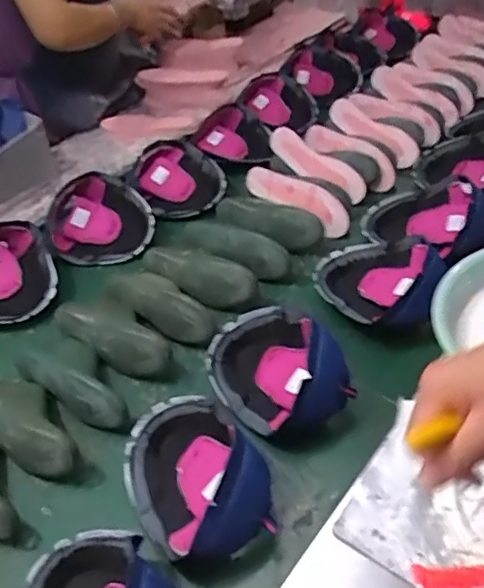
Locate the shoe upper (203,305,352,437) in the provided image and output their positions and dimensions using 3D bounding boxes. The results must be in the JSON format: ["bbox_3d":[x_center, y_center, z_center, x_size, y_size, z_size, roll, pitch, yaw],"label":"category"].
[{"bbox_3d":[0.040,0.094,0.792,0.159,0.104,0.206,-19,42,-13],"label":"shoe upper"}]

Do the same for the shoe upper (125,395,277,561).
[{"bbox_3d":[-0.063,0.204,0.685,0.143,0.075,0.222,-28,44,-22],"label":"shoe upper"}]

